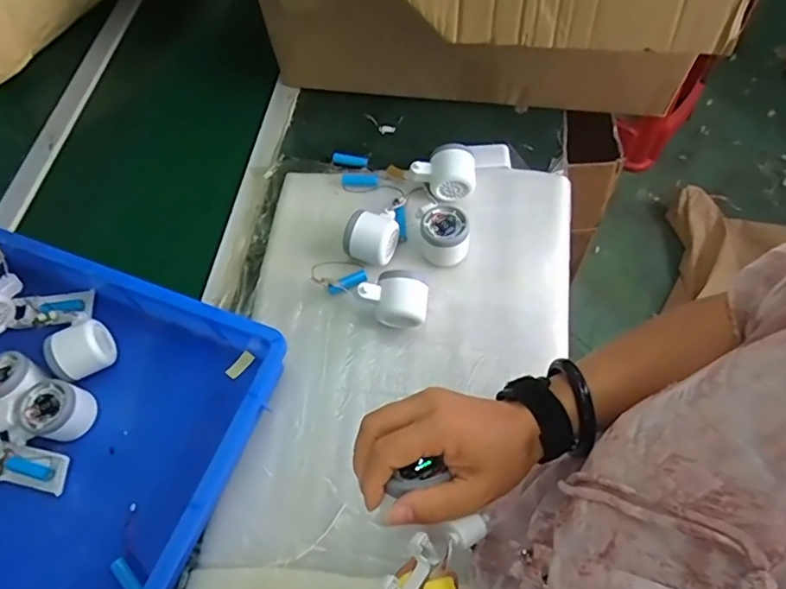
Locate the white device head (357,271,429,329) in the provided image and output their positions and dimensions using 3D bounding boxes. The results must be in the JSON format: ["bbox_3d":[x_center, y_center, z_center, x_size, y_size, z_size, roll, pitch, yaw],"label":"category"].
[{"bbox_3d":[0.003,0.005,0.614,0.075,0.059,0.057,8,64,8],"label":"white device head"}]

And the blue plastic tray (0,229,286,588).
[{"bbox_3d":[-0.416,0.131,0.573,0.521,0.070,0.365,19,66,13],"label":"blue plastic tray"}]

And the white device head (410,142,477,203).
[{"bbox_3d":[0.065,-0.156,0.694,0.084,0.056,0.062,-4,63,2],"label":"white device head"}]

